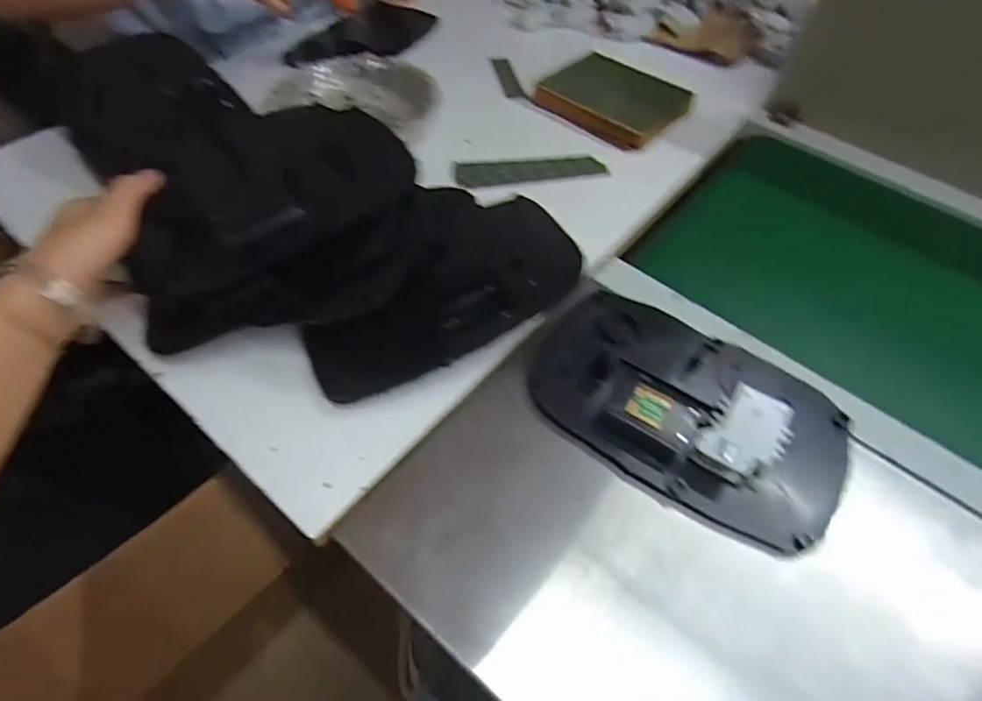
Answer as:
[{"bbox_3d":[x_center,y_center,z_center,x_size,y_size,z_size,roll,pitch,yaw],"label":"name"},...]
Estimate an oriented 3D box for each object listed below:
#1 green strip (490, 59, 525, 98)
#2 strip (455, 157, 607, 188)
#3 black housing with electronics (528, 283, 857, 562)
[{"bbox_3d":[0.022,-0.363,0.701,0.024,0.007,0.092,-11,58,-6],"label":"green strip"},{"bbox_3d":[0.041,-0.200,0.581,0.158,0.007,0.051,-11,51,-10],"label":"strip"},{"bbox_3d":[0.145,0.035,0.392,0.236,0.036,0.149,30,57,18],"label":"black housing with electronics"}]

